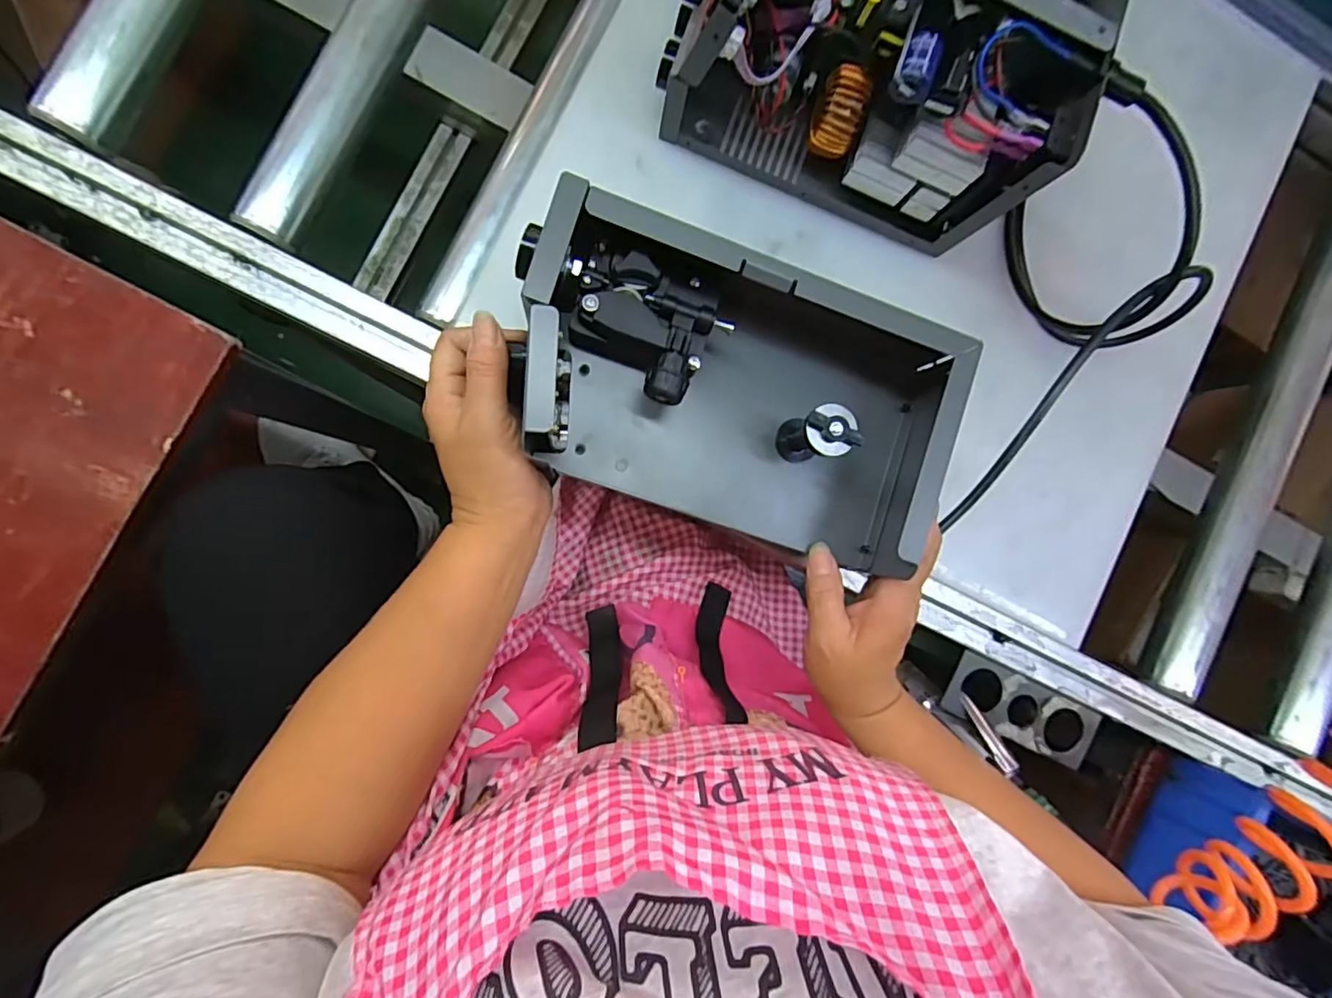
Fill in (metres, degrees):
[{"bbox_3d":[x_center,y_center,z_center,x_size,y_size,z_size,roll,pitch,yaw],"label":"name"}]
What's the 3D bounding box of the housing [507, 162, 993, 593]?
[{"bbox_3d":[0.052,-0.062,0.350,0.274,0.078,0.156,18,88,-7],"label":"housing"}]

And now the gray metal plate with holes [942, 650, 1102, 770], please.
[{"bbox_3d":[0.314,0.187,0.511,0.141,0.008,0.055,26,87,-8],"label":"gray metal plate with holes"}]

